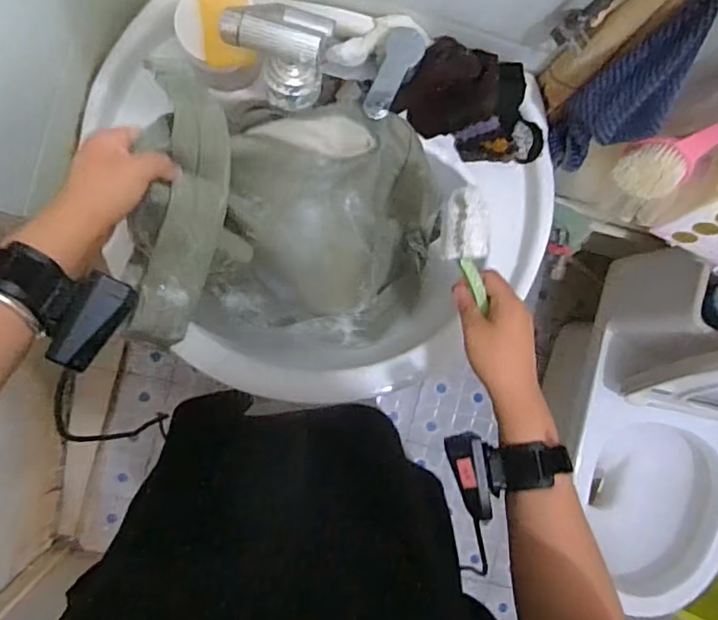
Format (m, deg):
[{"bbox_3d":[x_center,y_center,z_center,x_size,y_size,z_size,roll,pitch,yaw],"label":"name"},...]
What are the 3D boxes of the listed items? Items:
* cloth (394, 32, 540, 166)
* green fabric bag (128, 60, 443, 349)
[{"bbox_3d":[0.133,-0.227,0.636,0.169,0.068,0.105,28,88,-5],"label":"cloth"},{"bbox_3d":[-0.051,-0.088,0.578,0.276,0.230,0.237,5,90,-5],"label":"green fabric bag"}]

